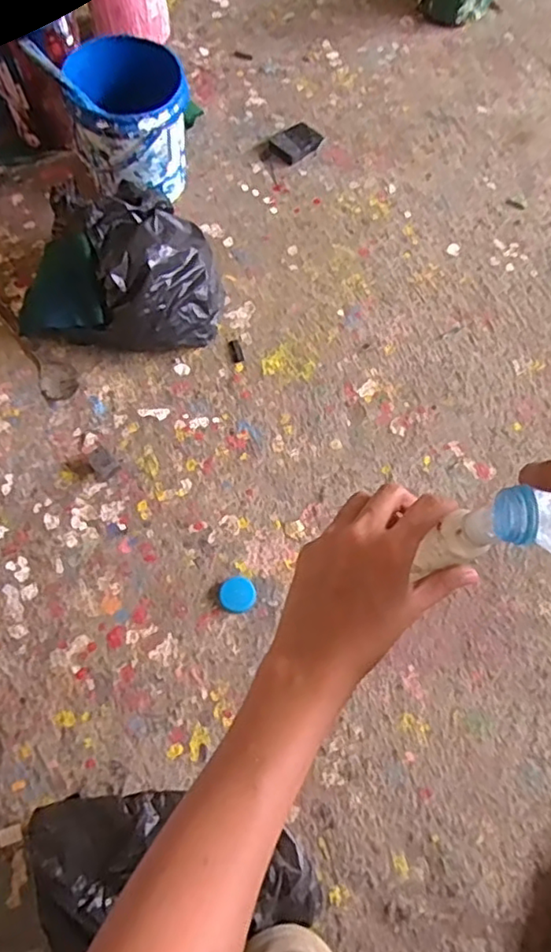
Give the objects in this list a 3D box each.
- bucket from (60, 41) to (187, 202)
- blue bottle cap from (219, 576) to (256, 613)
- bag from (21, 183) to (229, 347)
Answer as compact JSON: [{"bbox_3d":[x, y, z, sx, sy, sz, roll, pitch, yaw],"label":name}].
[{"bbox_3d":[-0.156,-0.386,0.698,0.122,0.125,0.133,-8,68,-4],"label":"bucket"},{"bbox_3d":[-0.033,0.104,0.545,0.031,0.007,0.031,0,68,0],"label":"blue bottle cap"},{"bbox_3d":[-0.154,-0.208,0.627,0.192,0.103,0.154,12,68,4],"label":"bag"}]

